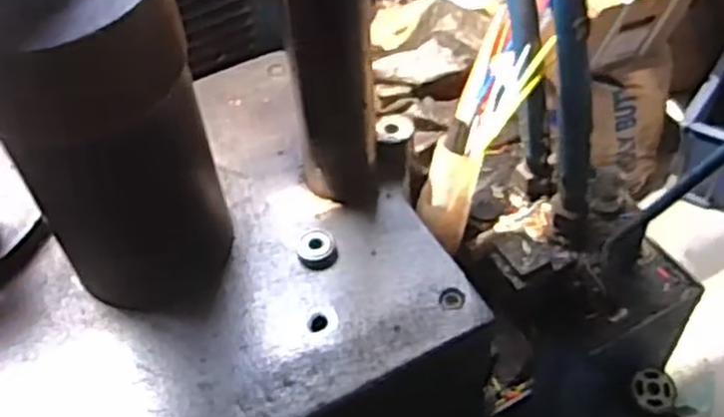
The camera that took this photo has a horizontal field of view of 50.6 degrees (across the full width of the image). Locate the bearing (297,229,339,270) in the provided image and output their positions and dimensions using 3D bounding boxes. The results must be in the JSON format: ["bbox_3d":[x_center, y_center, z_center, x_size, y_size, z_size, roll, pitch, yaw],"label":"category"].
[{"bbox_3d":[-0.036,0.032,0.621,0.032,0.012,0.031,-7,49,-2],"label":"bearing"}]

